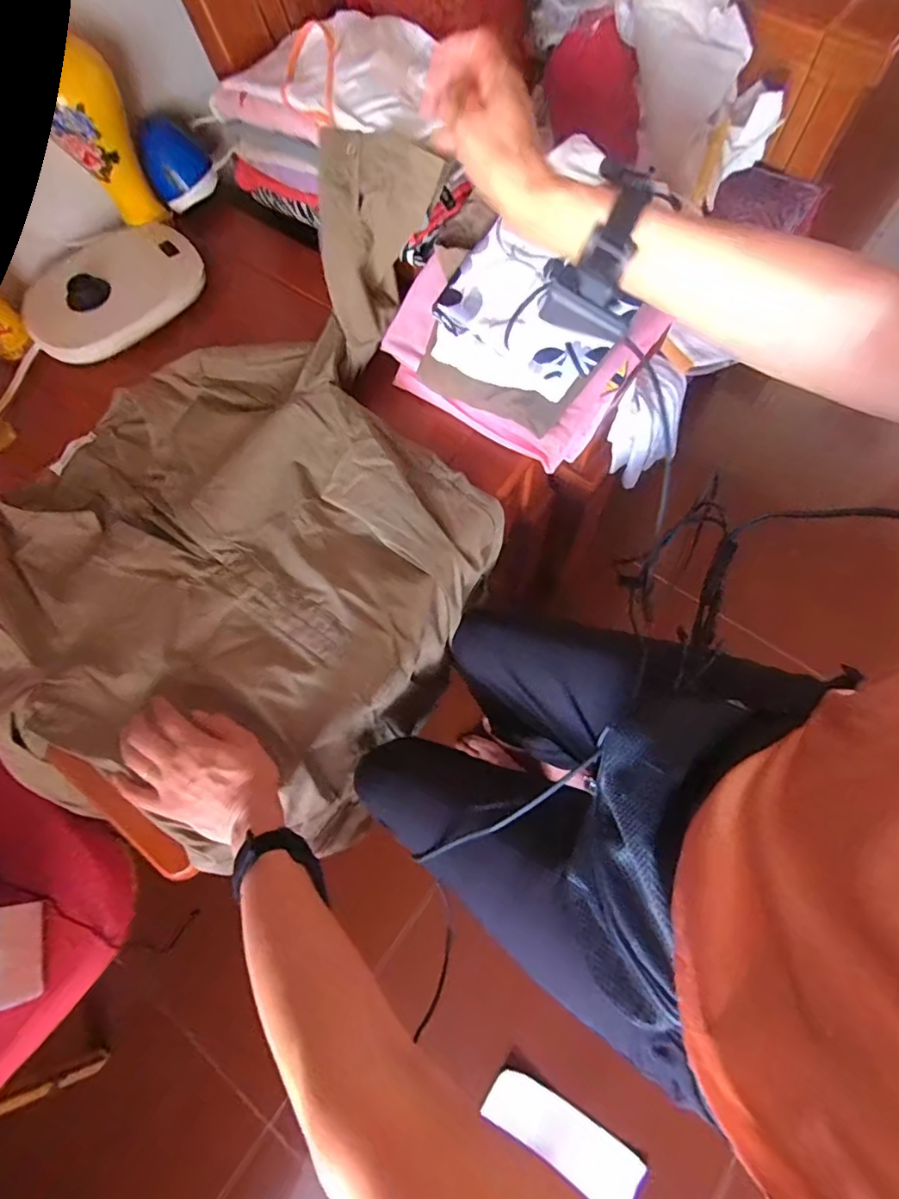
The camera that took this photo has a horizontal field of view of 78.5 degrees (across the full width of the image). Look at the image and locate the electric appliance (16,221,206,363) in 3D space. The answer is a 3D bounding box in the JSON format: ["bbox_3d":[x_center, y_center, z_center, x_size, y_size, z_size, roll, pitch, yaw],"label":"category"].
[{"bbox_3d":[-0.418,-0.386,0.690,0.225,0.047,0.117,-42,74,-11],"label":"electric appliance"}]

